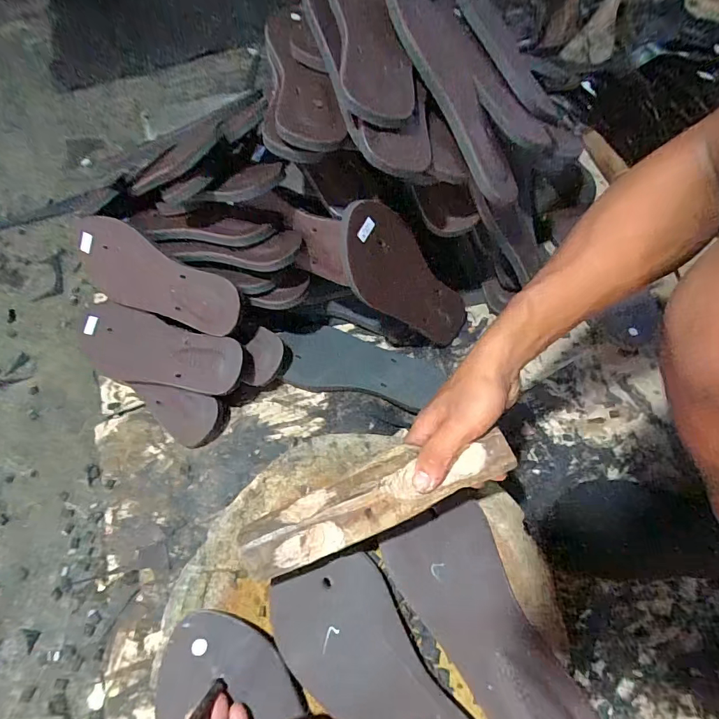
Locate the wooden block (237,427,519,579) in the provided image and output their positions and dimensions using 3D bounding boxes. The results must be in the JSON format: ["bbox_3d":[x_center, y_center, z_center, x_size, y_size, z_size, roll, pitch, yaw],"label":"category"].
[{"bbox_3d":[0.013,0.114,0.368,0.234,0.026,0.056,-22,61,0],"label":"wooden block"}]

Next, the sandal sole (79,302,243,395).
[{"bbox_3d":[-0.259,-0.009,0.547,0.231,0.015,0.088,16,84,16],"label":"sandal sole"}]

